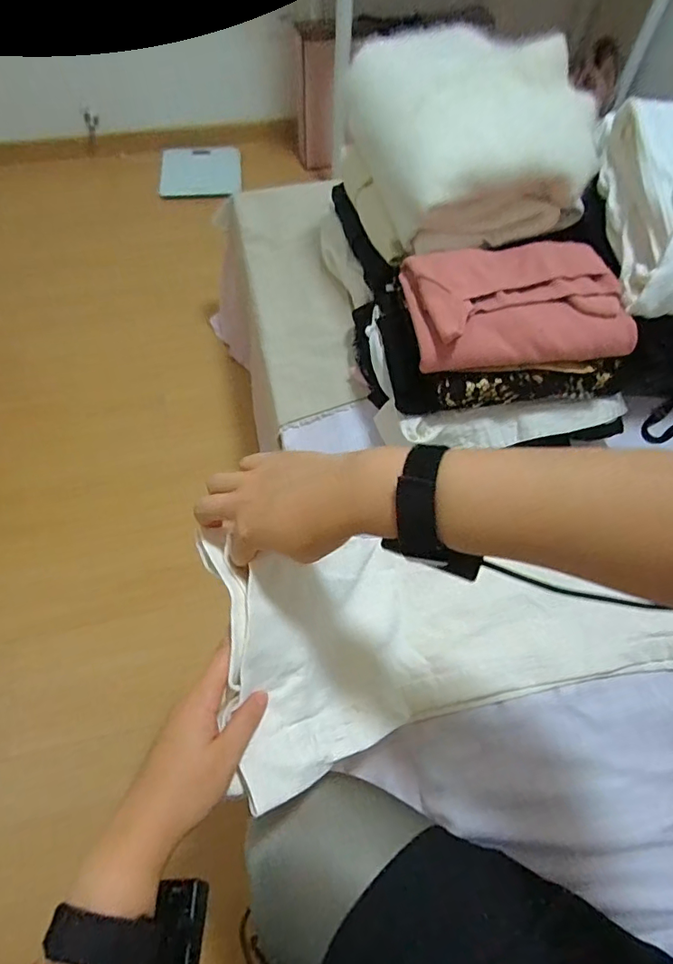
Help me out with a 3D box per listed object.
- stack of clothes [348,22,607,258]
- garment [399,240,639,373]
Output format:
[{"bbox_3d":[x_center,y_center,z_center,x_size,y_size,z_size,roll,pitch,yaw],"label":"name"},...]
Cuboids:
[{"bbox_3d":[0.175,-0.423,0.635,0.252,0.140,0.235,-17,62,-12],"label":"stack of clothes"},{"bbox_3d":[0.198,-0.209,0.579,0.231,0.041,0.170,-4,60,-5],"label":"garment"}]

